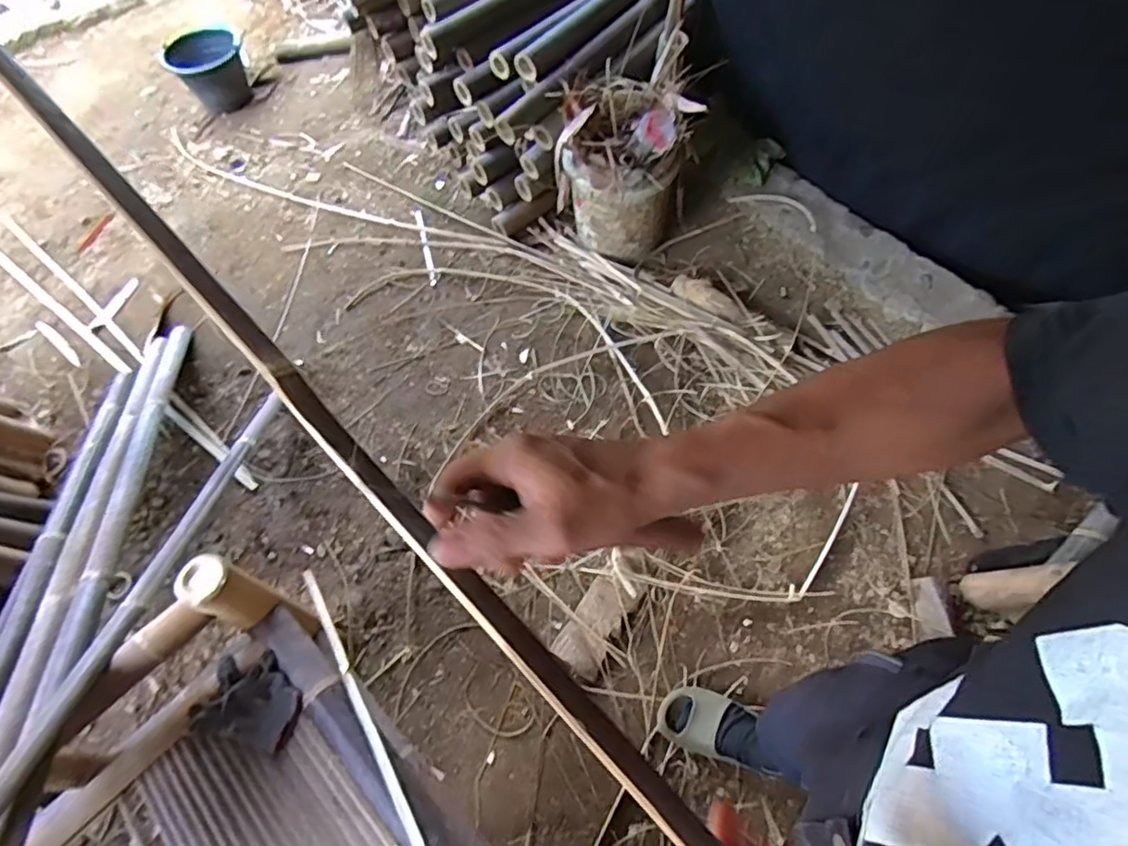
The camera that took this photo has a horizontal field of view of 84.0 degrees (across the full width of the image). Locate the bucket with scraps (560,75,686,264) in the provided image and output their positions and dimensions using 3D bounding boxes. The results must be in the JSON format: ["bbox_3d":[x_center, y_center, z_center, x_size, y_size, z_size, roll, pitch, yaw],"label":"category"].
[{"bbox_3d":[0.153,-0.646,1.707,0.306,0.431,0.312,-2,60,3],"label":"bucket with scraps"}]

